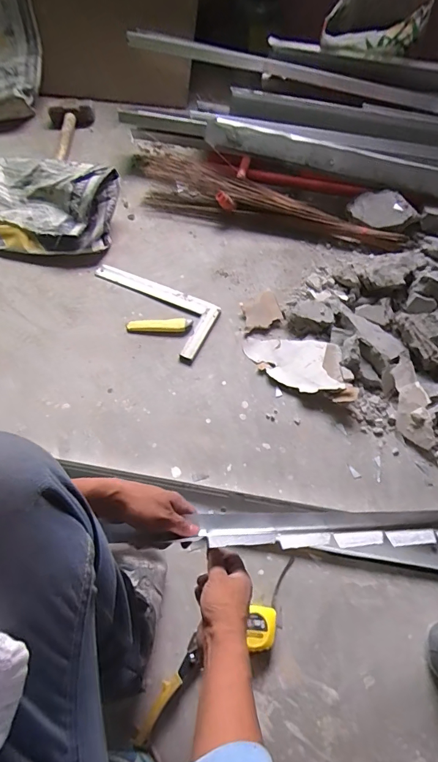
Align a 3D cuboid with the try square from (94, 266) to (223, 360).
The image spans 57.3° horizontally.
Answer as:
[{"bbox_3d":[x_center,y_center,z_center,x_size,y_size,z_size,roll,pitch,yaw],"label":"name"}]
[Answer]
[{"bbox_3d":[-0.181,-0.184,1.001,0.348,0.014,0.161,23,65,13],"label":"try square"}]

